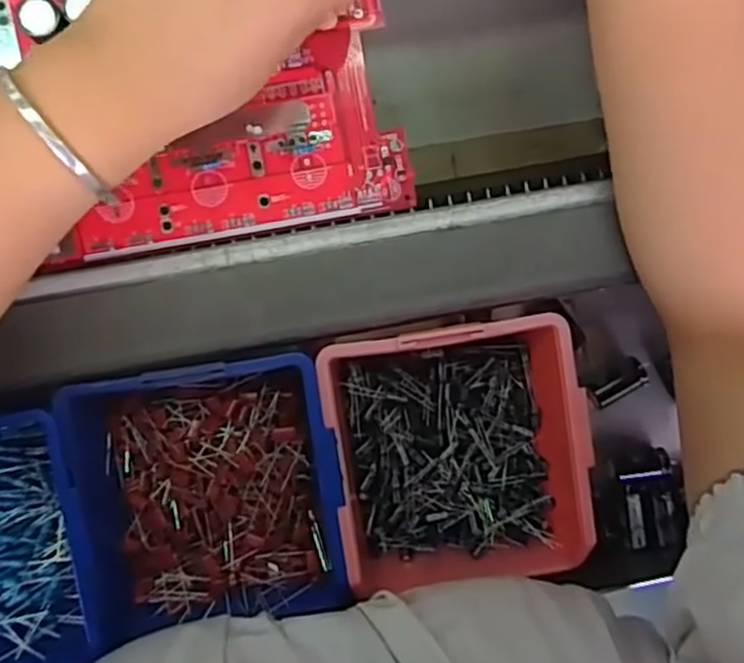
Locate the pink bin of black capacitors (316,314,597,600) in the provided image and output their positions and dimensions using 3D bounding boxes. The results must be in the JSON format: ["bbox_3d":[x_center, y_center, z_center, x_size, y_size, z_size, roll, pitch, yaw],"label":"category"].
[{"bbox_3d":[0.042,0.061,0.357,0.117,0.048,0.125,-8,90,-1],"label":"pink bin of black capacitors"}]

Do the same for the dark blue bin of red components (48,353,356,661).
[{"bbox_3d":[-0.074,0.079,0.349,0.115,0.045,0.123,-9,90,-1],"label":"dark blue bin of red components"}]

